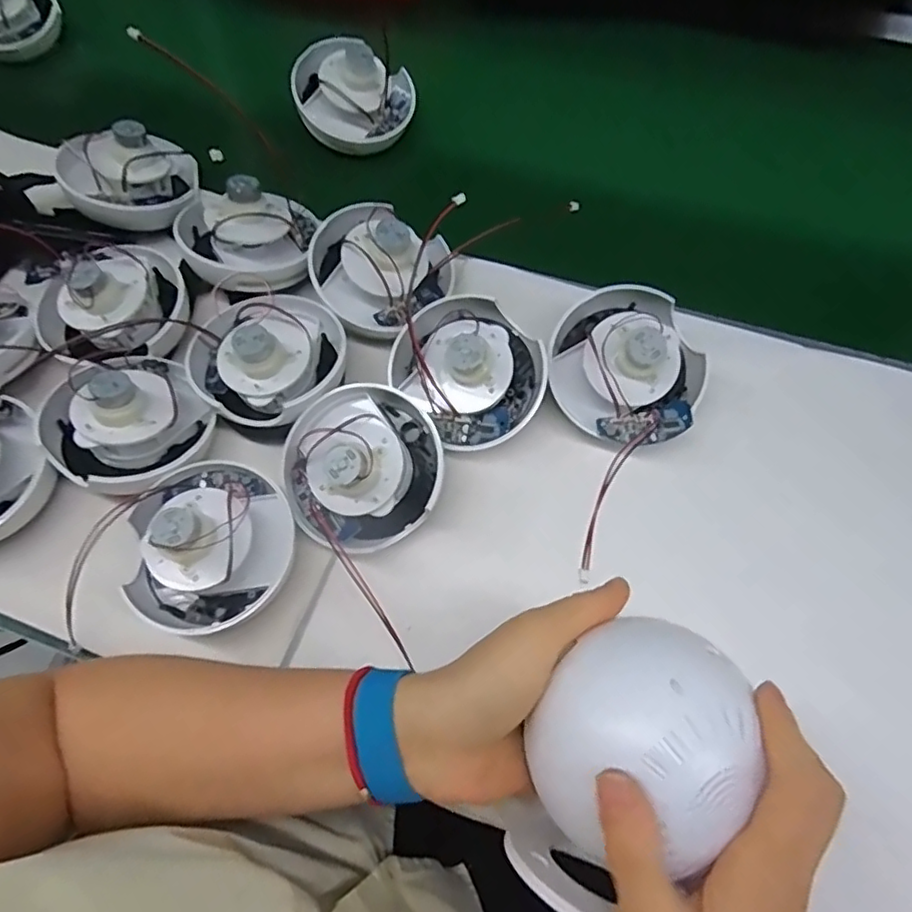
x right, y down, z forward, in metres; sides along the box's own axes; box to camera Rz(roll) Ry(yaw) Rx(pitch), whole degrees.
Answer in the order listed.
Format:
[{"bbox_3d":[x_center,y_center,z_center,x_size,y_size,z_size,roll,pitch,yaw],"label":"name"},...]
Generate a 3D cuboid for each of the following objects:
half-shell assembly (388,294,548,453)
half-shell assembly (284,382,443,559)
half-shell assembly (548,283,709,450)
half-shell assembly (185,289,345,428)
[{"bbox_3d":[0.011,-0.064,0.409,0.089,0.061,0.100,-35,69,-14],"label":"half-shell assembly"},{"bbox_3d":[-0.061,0.002,0.381,0.101,0.057,0.096,-1,65,1],"label":"half-shell assembly"},{"bbox_3d":[0.119,-0.066,0.408,0.103,0.059,0.102,-1,65,1],"label":"half-shell assembly"},{"bbox_3d":[-0.129,-0.074,0.416,0.101,0.059,0.107,-1,65,1],"label":"half-shell assembly"}]

